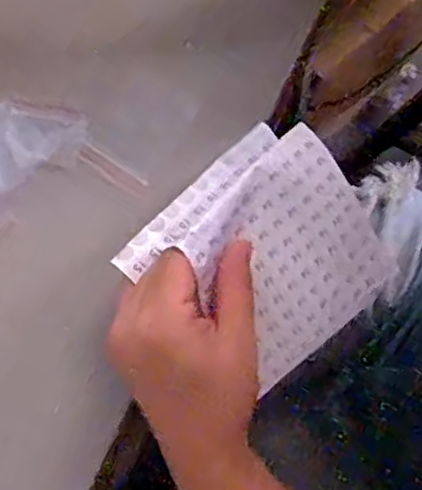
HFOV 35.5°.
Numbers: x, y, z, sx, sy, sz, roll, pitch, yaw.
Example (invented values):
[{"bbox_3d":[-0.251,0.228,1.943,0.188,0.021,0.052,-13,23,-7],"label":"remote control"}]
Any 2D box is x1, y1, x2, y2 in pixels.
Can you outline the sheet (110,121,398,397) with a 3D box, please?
[{"bbox_3d":[0.037,0.009,0.378,0.140,0.043,0.122,-40,108,-22],"label":"sheet"}]

